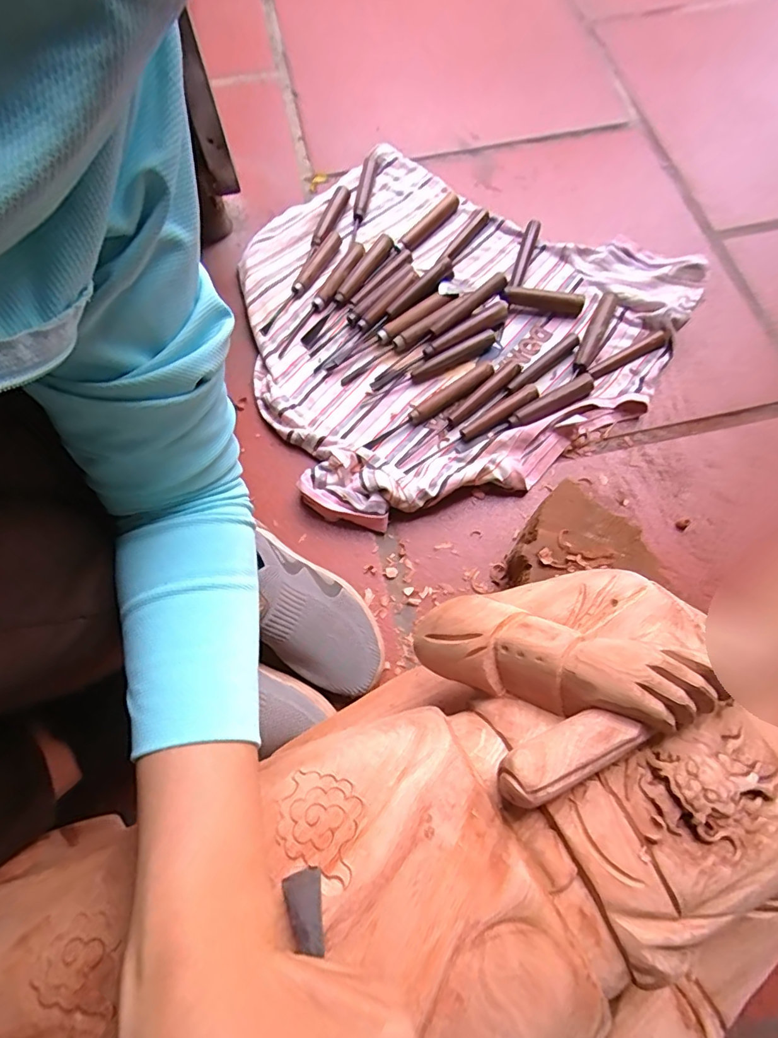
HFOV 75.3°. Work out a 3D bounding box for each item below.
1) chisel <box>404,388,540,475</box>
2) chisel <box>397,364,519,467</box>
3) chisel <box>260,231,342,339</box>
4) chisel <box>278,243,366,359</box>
[{"bbox_3d":[0.093,-0.101,0.566,0.181,0.015,0.020,-31,72,-10],"label":"chisel"},{"bbox_3d":[0.081,-0.120,0.582,0.193,0.022,0.020,-42,74,-13],"label":"chisel"},{"bbox_3d":[-0.108,-0.309,0.660,0.026,0.018,0.181,22,72,9],"label":"chisel"},{"bbox_3d":[-0.086,-0.281,0.640,0.018,0.012,0.193,27,72,11],"label":"chisel"}]

